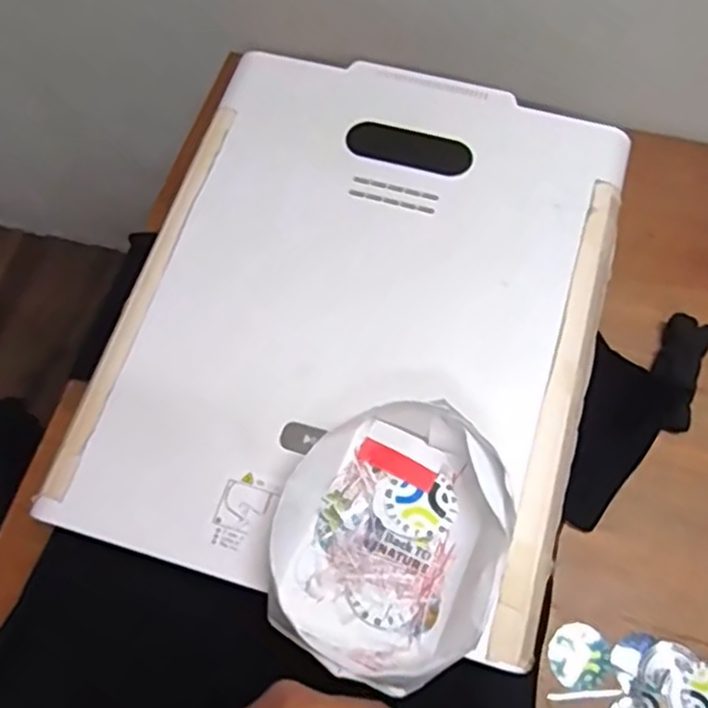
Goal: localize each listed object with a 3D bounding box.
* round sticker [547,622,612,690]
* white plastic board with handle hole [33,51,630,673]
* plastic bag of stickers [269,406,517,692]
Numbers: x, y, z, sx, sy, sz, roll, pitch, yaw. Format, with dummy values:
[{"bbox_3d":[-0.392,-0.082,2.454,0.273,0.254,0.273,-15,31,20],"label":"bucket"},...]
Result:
[{"bbox_3d":[0.210,0.282,0.657,0.053,0.007,0.059,32,72,13],"label":"round sticker"},{"bbox_3d":[0.009,-0.046,0.625,0.403,0.024,0.503,15,69,8],"label":"white plastic board with handle hole"},{"bbox_3d":[0.027,0.132,0.521,0.162,0.055,0.193,21,70,10],"label":"plastic bag of stickers"}]

